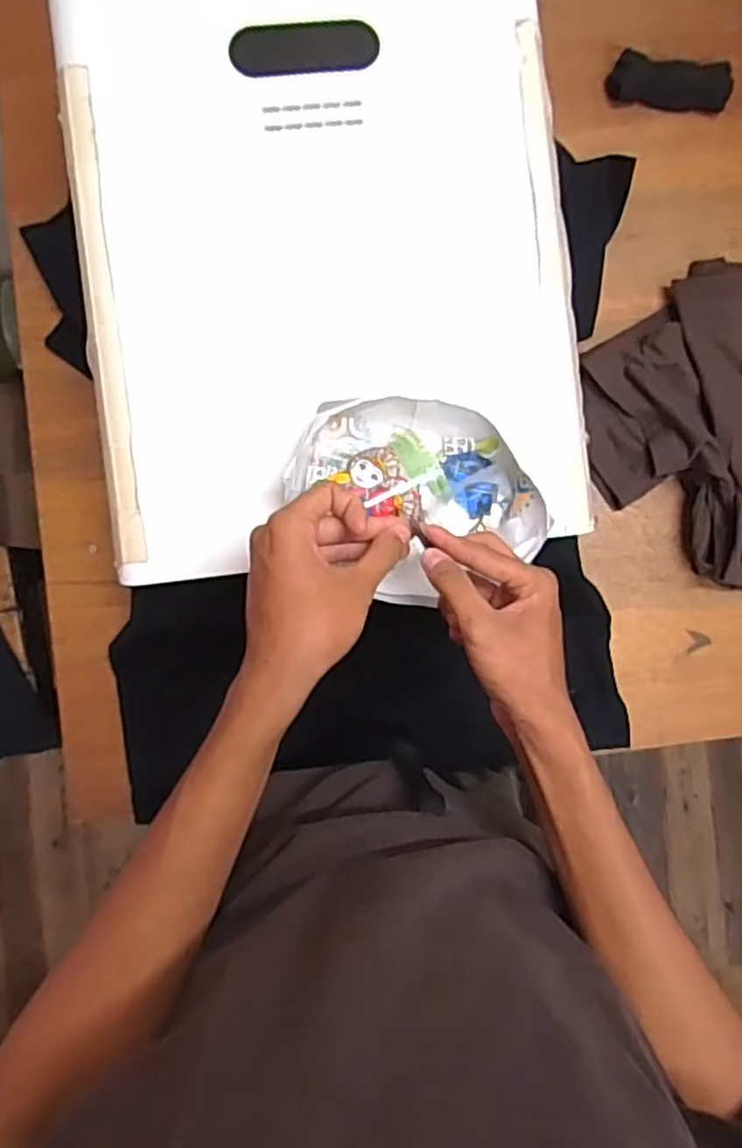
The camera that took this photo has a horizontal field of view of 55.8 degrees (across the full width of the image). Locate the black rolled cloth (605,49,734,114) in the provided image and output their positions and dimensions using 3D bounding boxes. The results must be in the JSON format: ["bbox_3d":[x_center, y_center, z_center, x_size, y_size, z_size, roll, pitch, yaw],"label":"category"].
[{"bbox_3d":[0.323,-0.530,0.754,0.129,0.031,0.043,9,88,-5],"label":"black rolled cloth"}]

